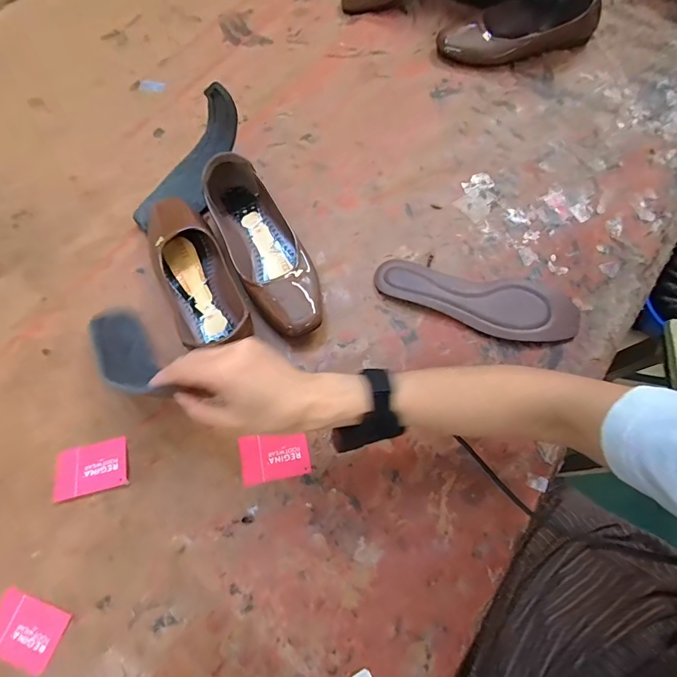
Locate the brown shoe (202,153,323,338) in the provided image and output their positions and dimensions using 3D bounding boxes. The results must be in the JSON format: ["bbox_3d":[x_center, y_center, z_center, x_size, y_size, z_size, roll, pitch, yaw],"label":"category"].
[{"bbox_3d":[-0.093,-0.120,0.498,0.087,0.067,0.252,-24,72,-9],"label":"brown shoe"}]

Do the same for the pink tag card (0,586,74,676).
[{"bbox_3d":[-0.299,0.279,0.383,0.070,0.004,0.051,21,65,4],"label":"pink tag card"}]

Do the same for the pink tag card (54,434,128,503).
[{"bbox_3d":[-0.267,0.140,0.430,0.073,0.005,0.052,-13,71,-6],"label":"pink tag card"}]

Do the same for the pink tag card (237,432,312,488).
[{"bbox_3d":[-0.070,0.128,0.439,0.072,0.004,0.050,-11,71,-5],"label":"pink tag card"}]

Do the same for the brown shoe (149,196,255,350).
[{"bbox_3d":[-0.186,-0.088,0.504,0.083,0.056,0.216,-25,73,-9],"label":"brown shoe"}]

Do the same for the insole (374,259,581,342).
[{"bbox_3d":[0.170,-0.047,0.498,0.245,0.021,0.080,10,71,3],"label":"insole"}]

